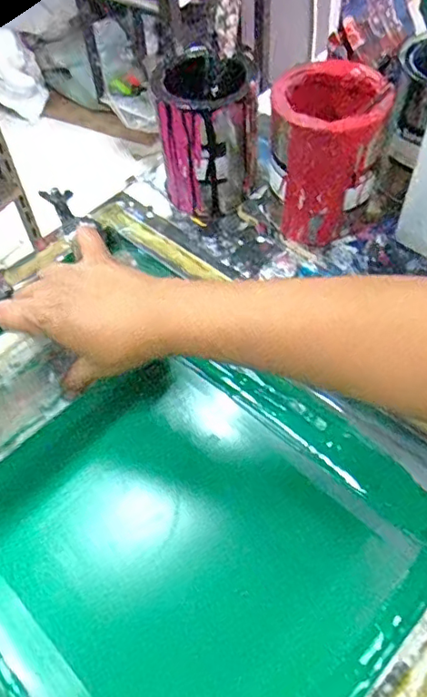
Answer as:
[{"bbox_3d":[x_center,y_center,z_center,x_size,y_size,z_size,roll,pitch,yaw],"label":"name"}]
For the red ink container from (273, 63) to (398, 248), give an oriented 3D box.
[{"bbox_3d":[0.112,-0.192,0.562,0.105,0.146,0.111,17,59,15],"label":"red ink container"}]

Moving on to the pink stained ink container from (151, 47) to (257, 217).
[{"bbox_3d":[-0.005,-0.232,0.599,0.098,0.168,0.084,0,56,4],"label":"pink stained ink container"}]

